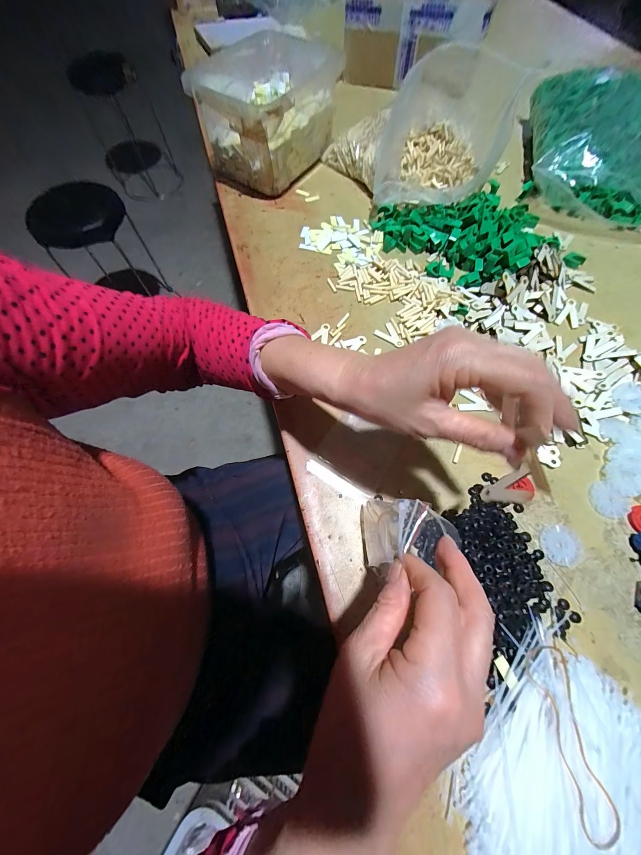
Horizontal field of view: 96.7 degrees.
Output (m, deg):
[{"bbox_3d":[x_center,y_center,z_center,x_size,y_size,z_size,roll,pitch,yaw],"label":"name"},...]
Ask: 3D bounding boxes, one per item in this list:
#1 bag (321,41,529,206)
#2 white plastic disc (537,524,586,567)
[{"bbox_3d":[0.148,-0.485,0.467,0.281,0.158,0.254,4,67,2],"label":"bag"},{"bbox_3d":[0.251,0.122,0.296,0.043,0.004,0.038,-6,67,-2],"label":"white plastic disc"}]

